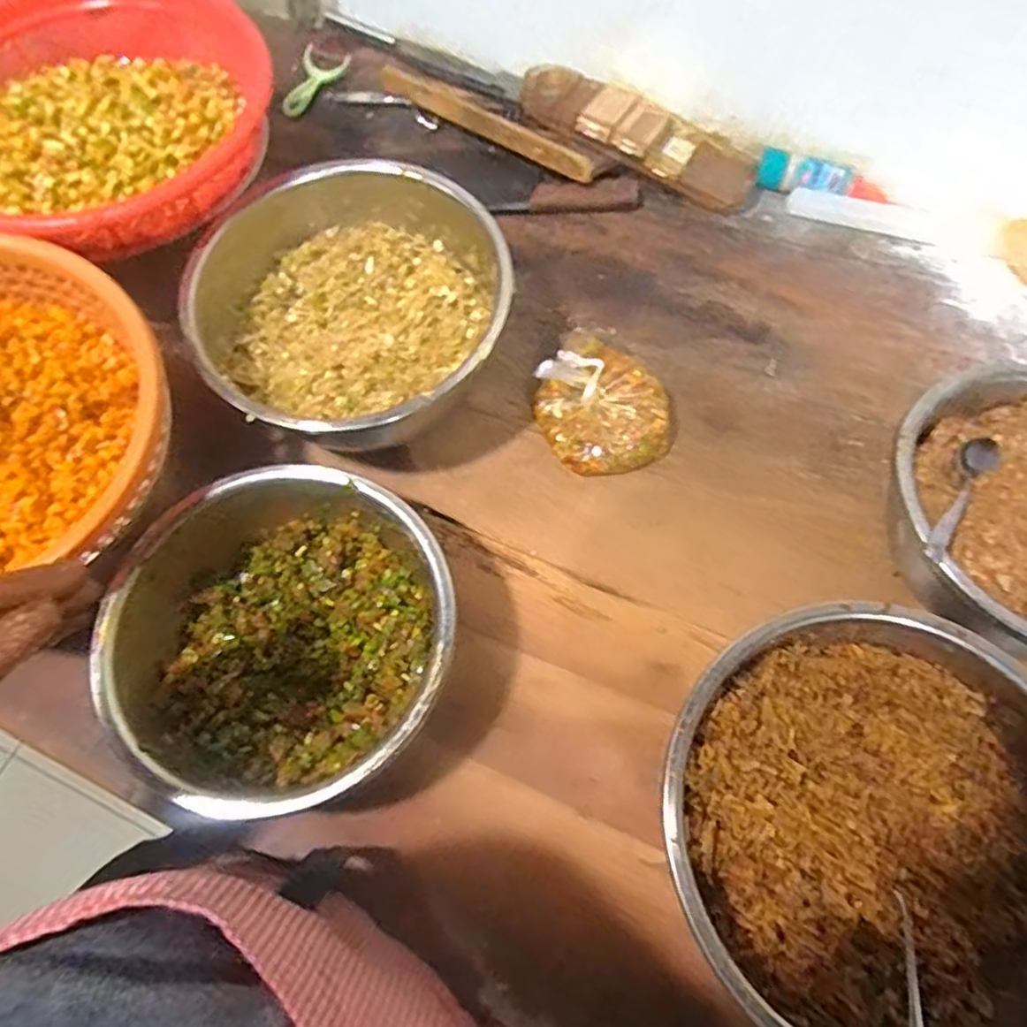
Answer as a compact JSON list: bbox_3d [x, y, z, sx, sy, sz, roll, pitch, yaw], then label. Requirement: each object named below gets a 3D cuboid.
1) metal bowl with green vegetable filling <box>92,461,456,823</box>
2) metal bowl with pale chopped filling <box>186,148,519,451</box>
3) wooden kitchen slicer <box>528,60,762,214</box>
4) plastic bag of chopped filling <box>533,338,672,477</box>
[{"bbox_3d":[-0.171,0.095,0.530,0.245,0.101,0.235,0,66,0],"label":"metal bowl with green vegetable filling"},{"bbox_3d":[-0.144,-0.178,0.628,0.261,0.129,0.266,0,66,0],"label":"metal bowl with pale chopped filling"},{"bbox_3d":[0.142,-0.437,0.776,0.283,0.028,0.108,29,62,4],"label":"wooden kitchen slicer"},{"bbox_3d":[0.082,-0.098,0.637,0.113,0.061,0.126,-27,69,-12],"label":"plastic bag of chopped filling"}]

